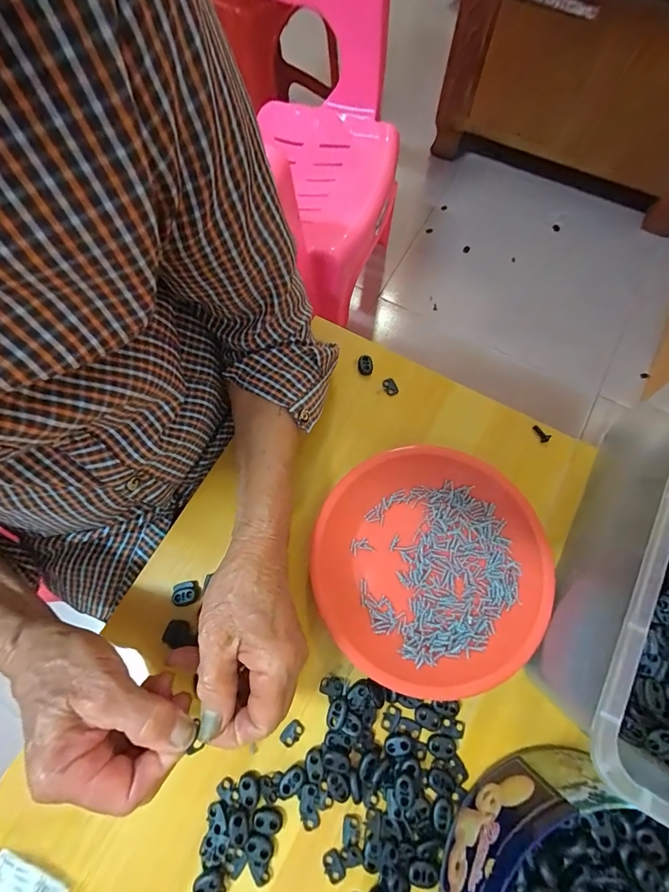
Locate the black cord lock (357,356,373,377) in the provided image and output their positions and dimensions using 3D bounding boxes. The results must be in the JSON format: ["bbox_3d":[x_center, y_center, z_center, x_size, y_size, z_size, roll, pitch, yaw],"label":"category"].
[{"bbox_3d":[0.032,-0.084,0.404,0.015,0.008,0.021,3,73,1],"label":"black cord lock"}]

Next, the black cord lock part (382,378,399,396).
[{"bbox_3d":[0.058,-0.061,0.397,0.013,0.004,0.019,-26,74,-7],"label":"black cord lock part"}]

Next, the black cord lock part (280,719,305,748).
[{"bbox_3d":[-0.033,0.226,0.301,0.013,0.004,0.019,41,77,12],"label":"black cord lock part"}]

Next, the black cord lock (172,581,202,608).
[{"bbox_3d":[-0.128,0.130,0.338,0.022,0.015,0.020,-6,73,-2],"label":"black cord lock"}]

